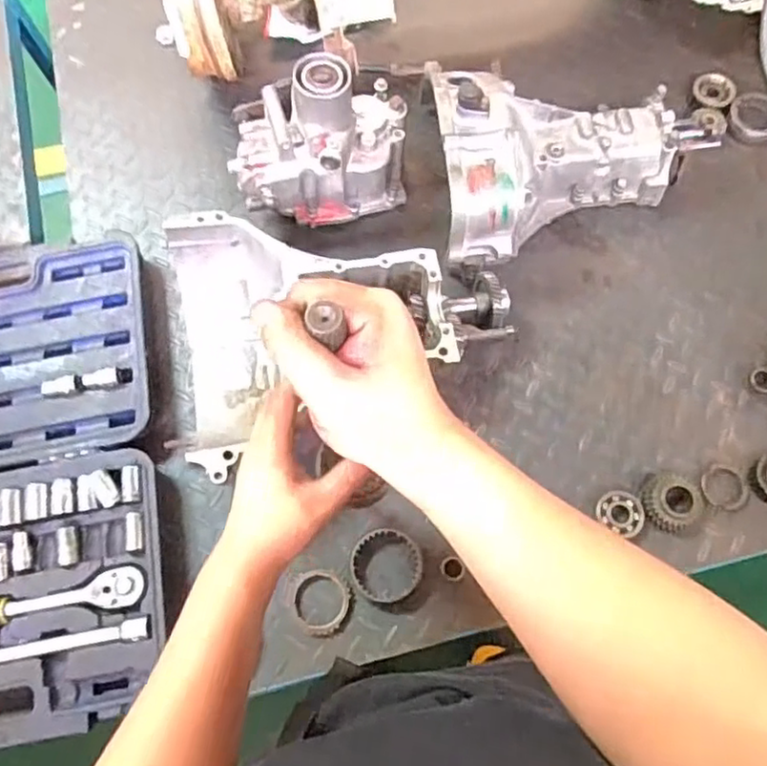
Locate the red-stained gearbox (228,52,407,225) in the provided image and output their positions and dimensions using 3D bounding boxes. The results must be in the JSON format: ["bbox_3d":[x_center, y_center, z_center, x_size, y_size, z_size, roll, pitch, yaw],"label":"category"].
[{"bbox_3d":[-0.082,-0.306,0.801,0.217,0.182,0.140,-6,71,-1],"label":"red-stained gearbox"}]

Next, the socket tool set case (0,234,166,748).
[{"bbox_3d":[-0.444,0.104,0.736,0.378,0.048,0.561,-11,72,-2],"label":"socket tool set case"}]

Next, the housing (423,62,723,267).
[{"bbox_3d":[0.245,-0.279,0.802,0.351,0.147,0.222,-6,71,0],"label":"housing"}]

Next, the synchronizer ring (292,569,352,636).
[{"bbox_3d":[-0.068,0.238,0.699,0.063,0.006,0.066,0,71,1],"label":"synchronizer ring"}]

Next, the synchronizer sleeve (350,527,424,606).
[{"bbox_3d":[0.004,0.203,0.712,0.078,0.021,0.079,0,71,1],"label":"synchronizer sleeve"}]

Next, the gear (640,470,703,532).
[{"bbox_3d":[0.318,0.129,0.707,0.067,0.020,0.063,0,71,1],"label":"gear"}]

